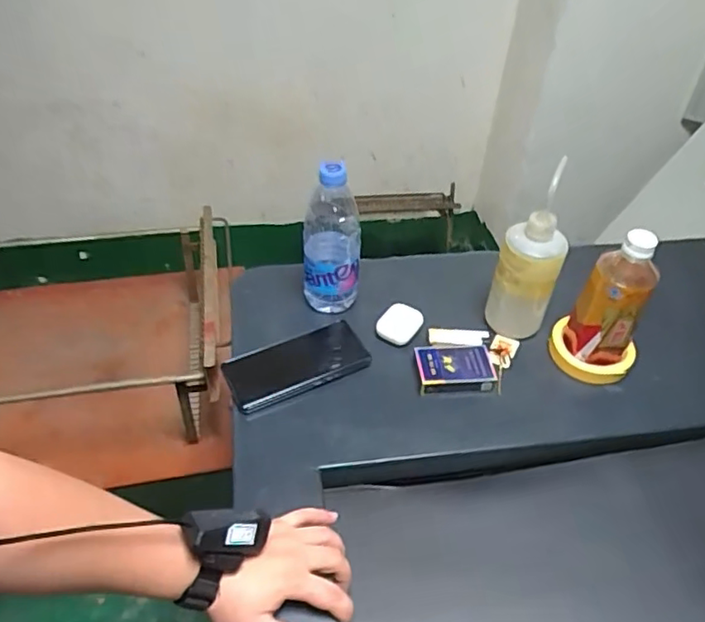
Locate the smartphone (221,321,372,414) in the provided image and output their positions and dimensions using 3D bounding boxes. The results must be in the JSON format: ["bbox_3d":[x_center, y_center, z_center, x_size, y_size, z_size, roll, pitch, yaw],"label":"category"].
[{"bbox_3d":[-0.067,0.063,0.724,0.169,0.017,0.079,-20,47,-23],"label":"smartphone"}]

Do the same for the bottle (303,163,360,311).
[{"bbox_3d":[-0.027,-0.087,0.738,0.073,0.188,0.057,-3,44,-6],"label":"bottle"}]

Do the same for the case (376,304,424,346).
[{"bbox_3d":[0.059,0.018,0.762,0.049,0.026,0.053,23,47,20],"label":"case"}]

